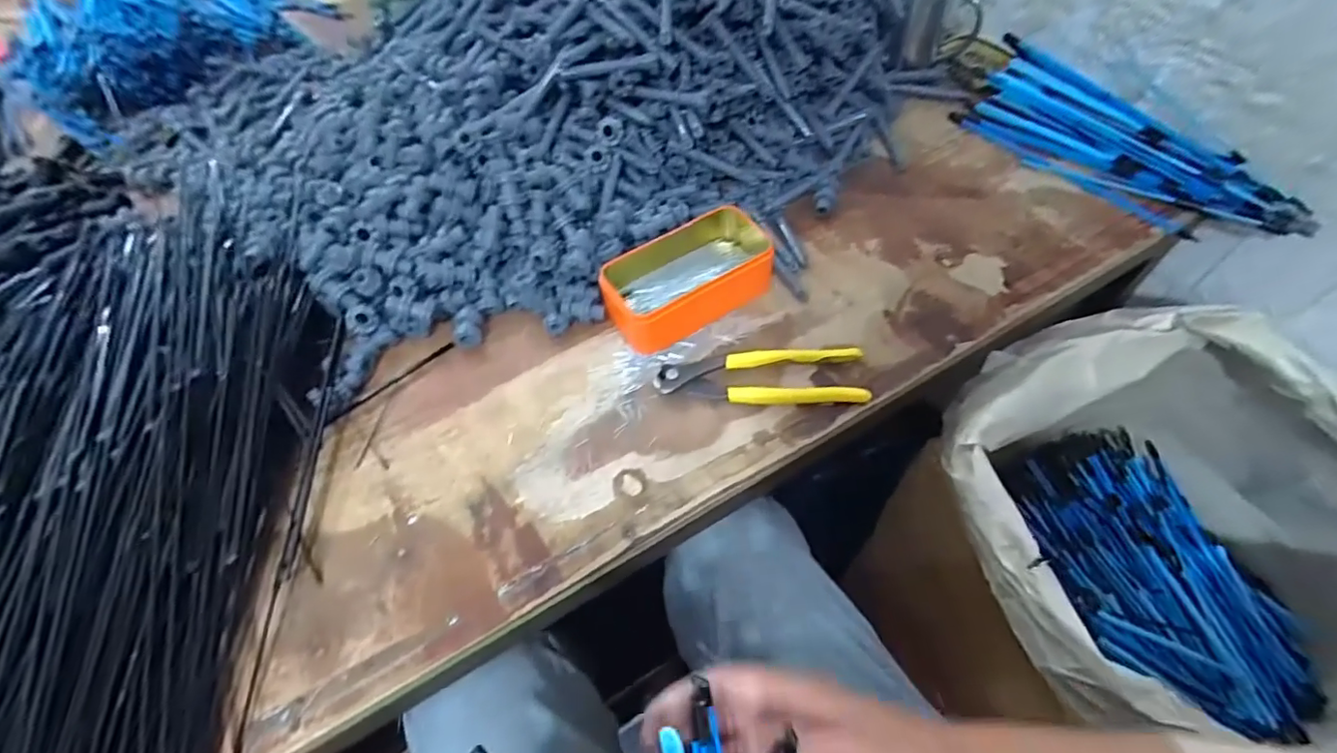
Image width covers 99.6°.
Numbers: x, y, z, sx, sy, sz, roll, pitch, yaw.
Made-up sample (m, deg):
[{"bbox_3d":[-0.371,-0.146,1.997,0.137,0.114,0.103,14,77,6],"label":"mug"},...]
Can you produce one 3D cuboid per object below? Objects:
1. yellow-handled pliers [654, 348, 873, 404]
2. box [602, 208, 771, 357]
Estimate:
[{"bbox_3d":[0.073,0.000,0.457,0.163,0.022,0.045,2,56,3],"label":"yellow-handled pliers"},{"bbox_3d":[0.019,-0.092,0.509,0.159,0.046,0.091,-25,59,-15],"label":"box"}]

